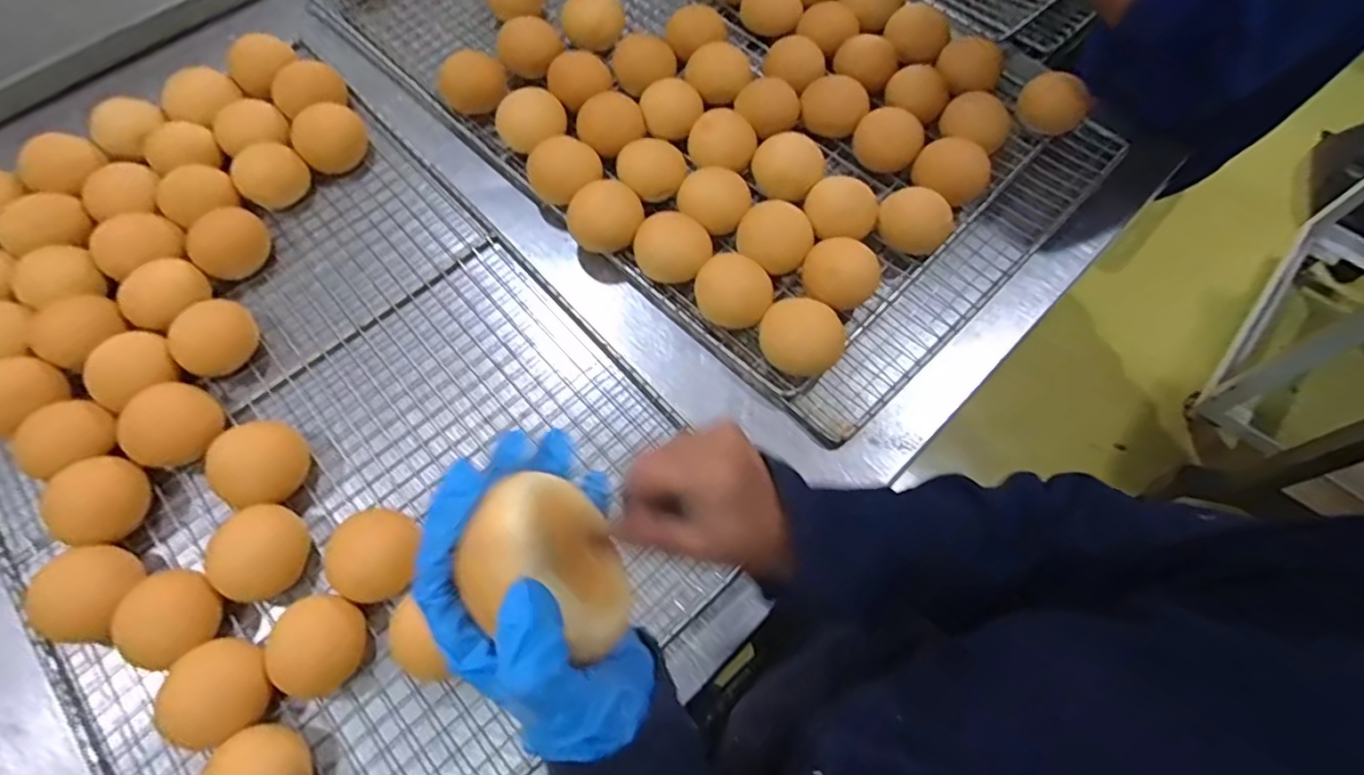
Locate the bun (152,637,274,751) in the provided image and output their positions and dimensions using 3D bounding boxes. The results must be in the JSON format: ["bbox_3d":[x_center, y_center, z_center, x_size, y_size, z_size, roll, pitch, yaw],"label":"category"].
[{"bbox_3d":[-0.358,0.236,0.499,0.067,0.048,0.077,-10,67,-4],"label":"bun"}]

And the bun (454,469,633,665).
[{"bbox_3d":[-0.050,0.069,0.244,0.069,0.056,0.054,39,72,15],"label":"bun"}]

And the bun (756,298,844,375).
[{"bbox_3d":[0.117,-0.050,0.630,0.081,0.052,0.083,0,66,0],"label":"bun"}]

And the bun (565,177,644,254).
[{"bbox_3d":[-0.082,-0.181,0.683,0.080,0.055,0.077,0,66,0],"label":"bun"}]

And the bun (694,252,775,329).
[{"bbox_3d":[0.050,-0.097,0.642,0.066,0.047,0.065,0,66,0],"label":"bun"}]

